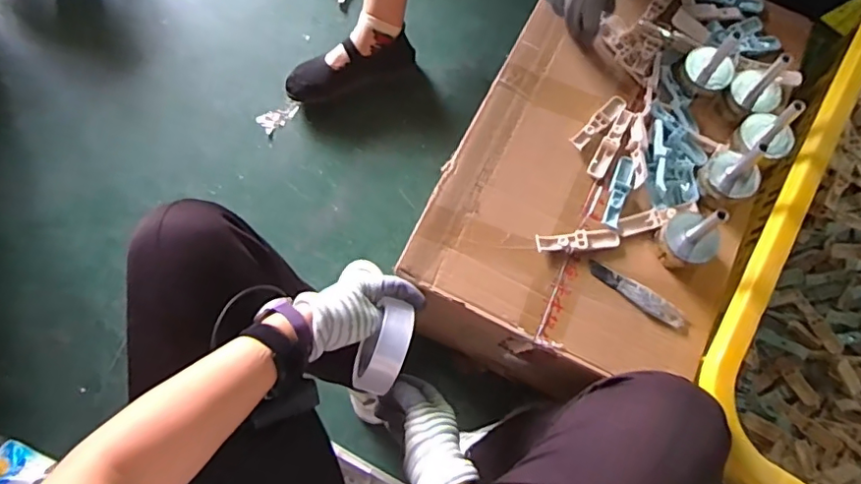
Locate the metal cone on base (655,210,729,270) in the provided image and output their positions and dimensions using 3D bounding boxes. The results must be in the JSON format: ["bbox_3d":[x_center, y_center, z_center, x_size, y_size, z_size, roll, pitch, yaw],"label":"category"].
[{"bbox_3d":[0.290,-0.008,0.613,0.056,0.089,0.058,-30,78,-10],"label":"metal cone on base"}]

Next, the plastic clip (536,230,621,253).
[{"bbox_3d":[0.171,-0.001,0.649,0.097,0.012,0.019,-4,75,-2],"label":"plastic clip"}]

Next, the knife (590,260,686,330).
[{"bbox_3d":[0.236,0.060,0.643,0.119,0.010,0.024,37,77,8],"label":"knife"}]

